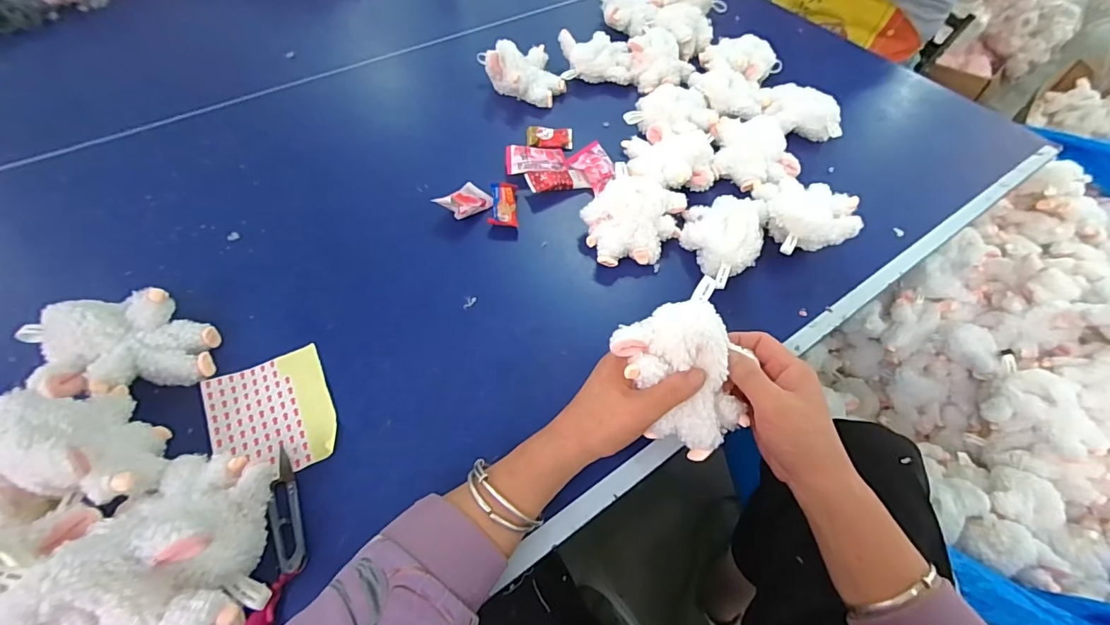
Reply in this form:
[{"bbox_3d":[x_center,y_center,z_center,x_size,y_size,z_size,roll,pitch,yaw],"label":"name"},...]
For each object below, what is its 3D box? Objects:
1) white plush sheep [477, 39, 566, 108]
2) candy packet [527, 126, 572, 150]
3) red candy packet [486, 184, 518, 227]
[{"bbox_3d":[-0.042,-0.365,0.718,0.106,0.055,0.095,26,59,14],"label":"white plush sheep"},{"bbox_3d":[-0.007,-0.247,0.658,0.063,0.016,0.036,2,57,-1],"label":"candy packet"},{"bbox_3d":[-0.064,-0.134,0.584,0.034,0.013,0.069,-2,57,-4],"label":"red candy packet"}]

